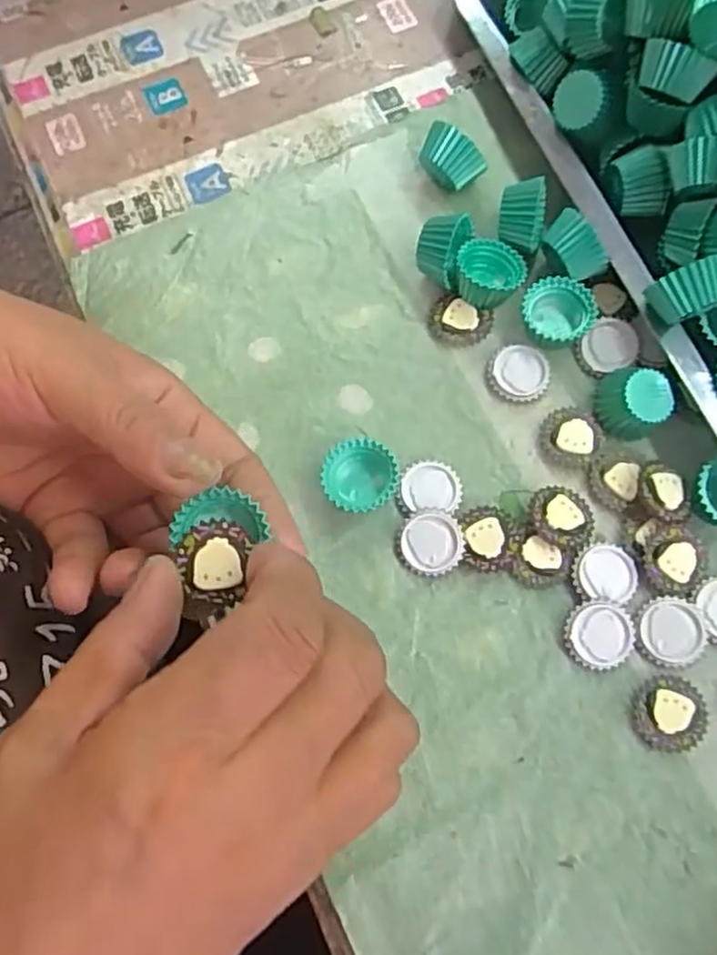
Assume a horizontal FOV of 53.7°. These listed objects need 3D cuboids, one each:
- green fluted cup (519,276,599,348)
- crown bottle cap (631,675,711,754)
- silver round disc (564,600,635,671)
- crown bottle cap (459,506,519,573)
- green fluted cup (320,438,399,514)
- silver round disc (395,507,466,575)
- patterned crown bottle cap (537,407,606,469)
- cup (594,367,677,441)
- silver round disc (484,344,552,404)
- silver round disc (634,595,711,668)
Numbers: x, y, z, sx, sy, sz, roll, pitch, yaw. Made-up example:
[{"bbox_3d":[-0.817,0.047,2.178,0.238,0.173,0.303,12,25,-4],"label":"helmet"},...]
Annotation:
[{"bbox_3d":[0.092,-0.077,0.324,0.031,0.012,0.029,0,75,1],"label":"green fluted cup"},{"bbox_3d":[0.123,0.094,0.280,0.029,0.006,0.028,0,75,1],"label":"crown bottle cap"},{"bbox_3d":[0.098,0.064,0.288,0.027,0.008,0.026,3,75,2],"label":"silver round disc"},{"bbox_3d":[0.056,0.026,0.300,0.023,0.006,0.028,-1,75,1],"label":"crown bottle cap"},{"bbox_3d":[0.000,0.001,0.304,0.030,0.017,0.031,0,75,1],"label":"green fluted cup"},{"bbox_3d":[0.031,0.027,0.299,0.027,0.008,0.026,0,75,1],"label":"silver round disc"},{"bbox_3d":[0.095,-0.018,0.314,0.027,0.005,0.029,0,75,1],"label":"patterned crown bottle cap"},{"bbox_3d":[0.119,-0.034,0.308,0.027,0.016,0.028,0,75,1],"label":"cup"},{"bbox_3d":[0.074,-0.048,0.324,0.028,0.004,0.028,0,75,1],"label":"silver round disc"},{"bbox_3d":[0.128,0.062,0.288,0.029,0.004,0.028,0,75,1],"label":"silver round disc"}]

